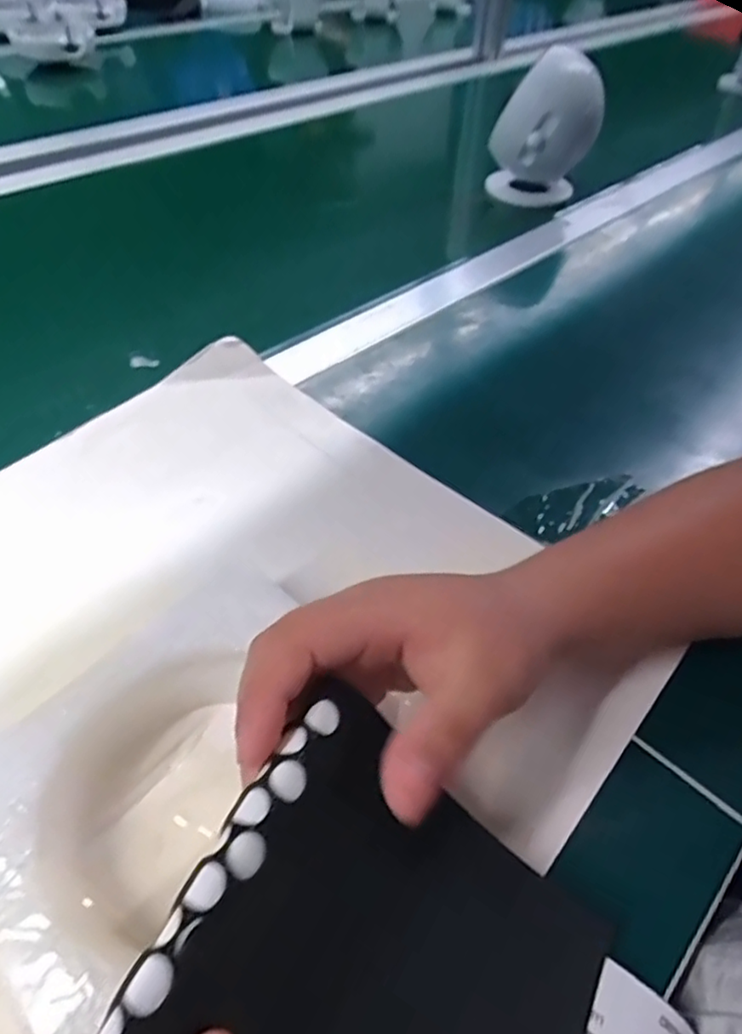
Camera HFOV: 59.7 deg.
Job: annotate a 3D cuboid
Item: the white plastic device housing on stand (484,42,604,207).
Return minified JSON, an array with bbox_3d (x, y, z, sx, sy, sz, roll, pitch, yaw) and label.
[{"bbox_3d":[0.173,-0.385,0.645,0.099,0.134,0.086,14,49,7],"label":"white plastic device housing on stand"}]

